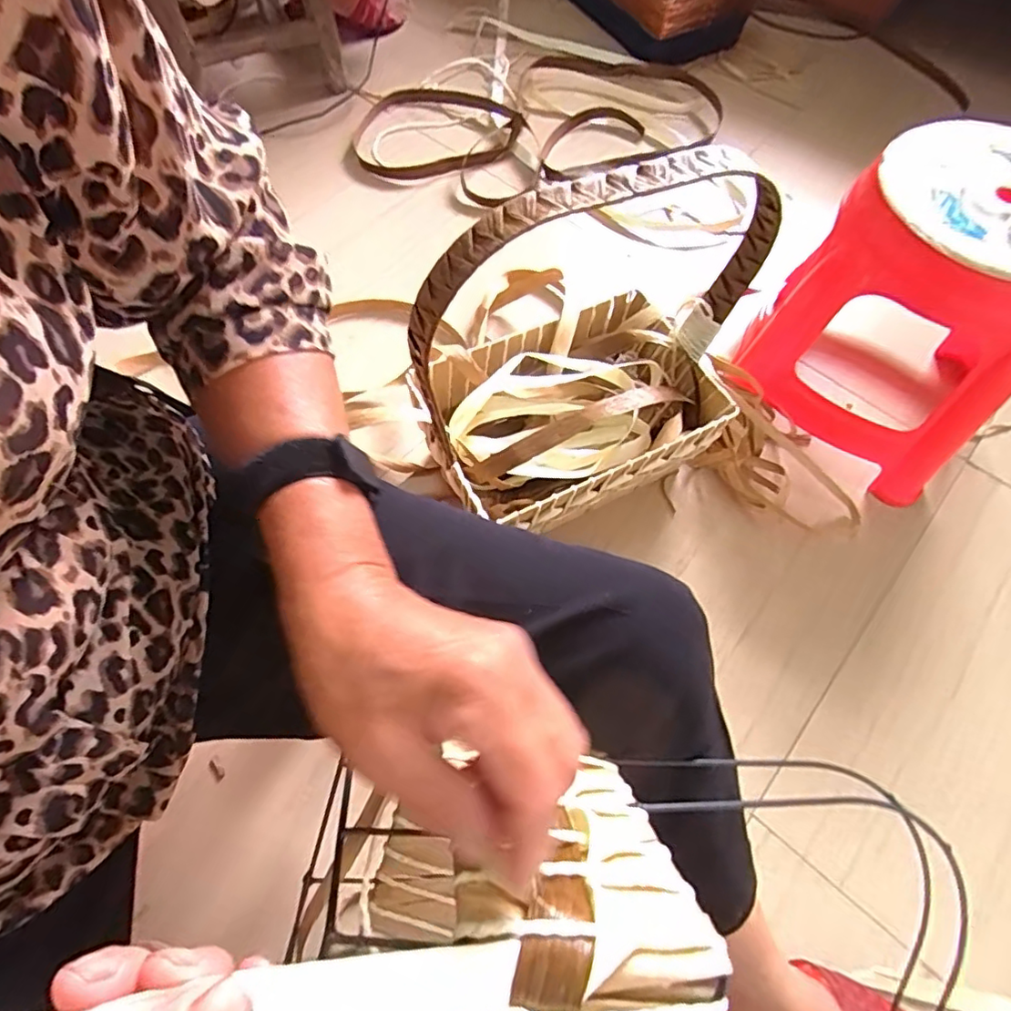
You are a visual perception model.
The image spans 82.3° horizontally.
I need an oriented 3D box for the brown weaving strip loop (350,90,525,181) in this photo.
[{"bbox_3d":[-0.129,-0.725,1.112,0.314,0.032,0.255,4,62,0],"label":"brown weaving strip loop"}]

